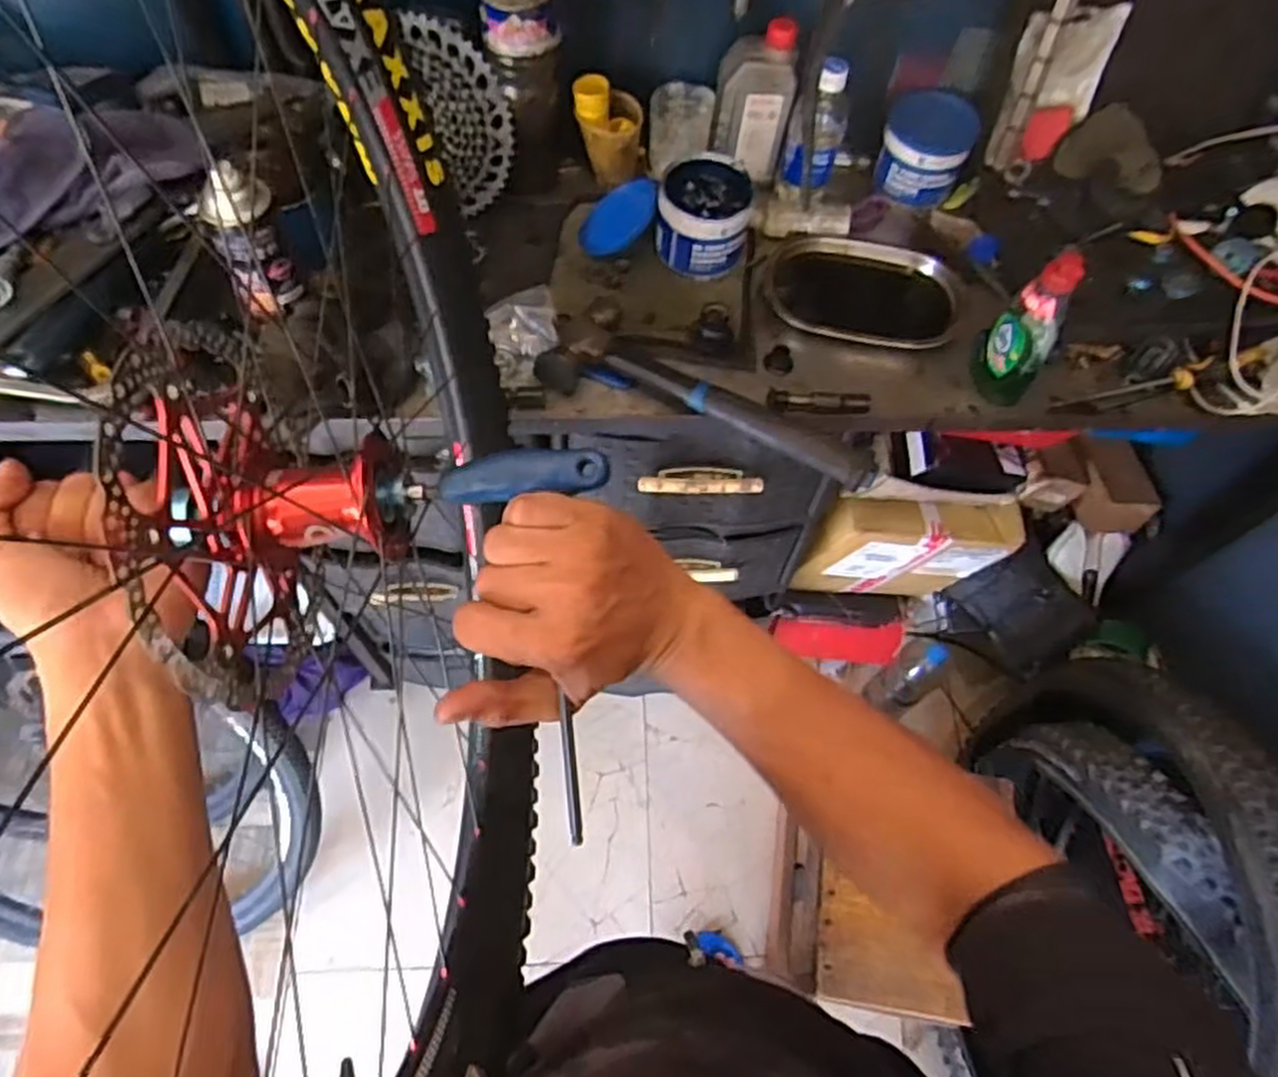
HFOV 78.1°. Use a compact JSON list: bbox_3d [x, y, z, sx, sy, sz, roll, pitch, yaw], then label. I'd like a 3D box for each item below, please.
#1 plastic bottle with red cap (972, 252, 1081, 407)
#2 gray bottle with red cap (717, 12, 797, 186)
[{"bbox_3d":[0.380,-0.209,0.764,0.065,0.149,0.066,29,63,13],"label":"plastic bottle with red cap"},{"bbox_3d":[0.128,-0.488,0.883,0.082,0.154,0.047,6,60,0],"label":"gray bottle with red cap"}]

